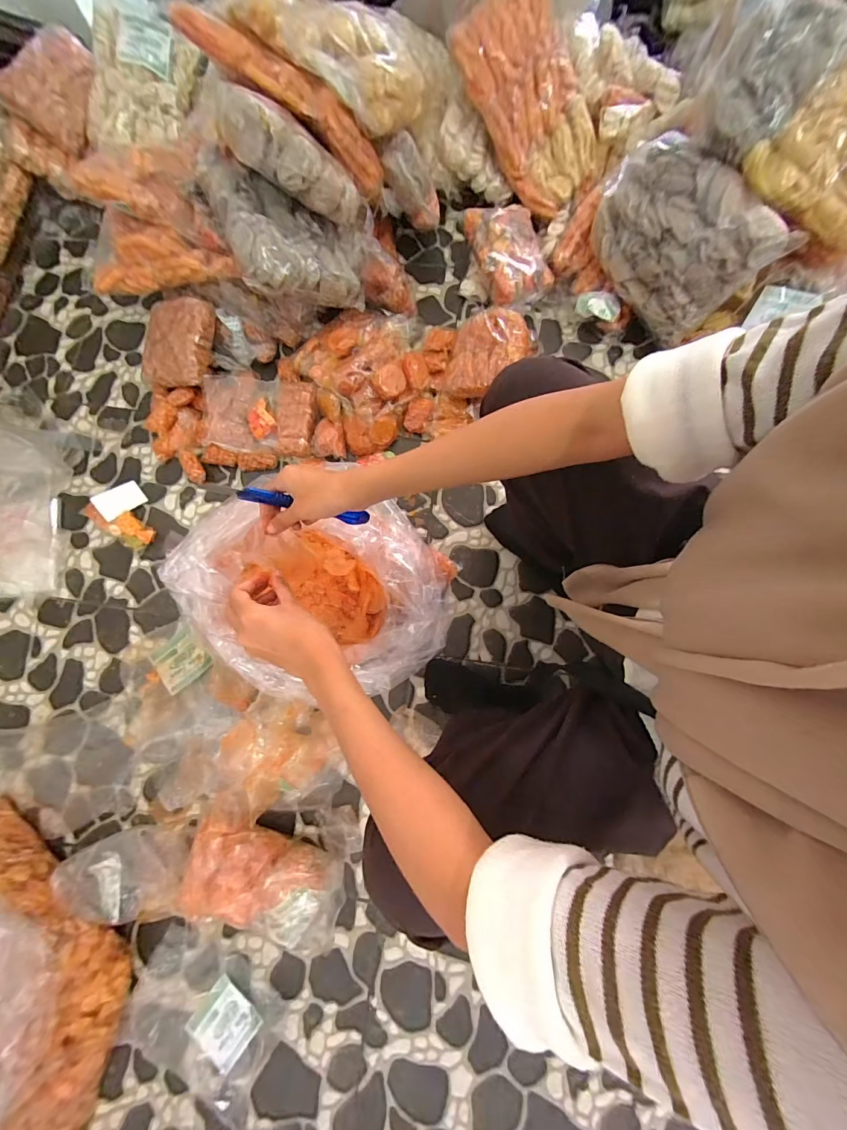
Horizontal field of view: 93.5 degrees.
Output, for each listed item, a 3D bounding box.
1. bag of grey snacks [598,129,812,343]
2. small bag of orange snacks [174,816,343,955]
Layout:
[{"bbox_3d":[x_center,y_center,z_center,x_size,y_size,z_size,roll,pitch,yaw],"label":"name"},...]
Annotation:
[{"bbox_3d":[0.407,-0.532,0.657,0.053,0.193,0.273,-36,85,-30],"label":"bag of grey snacks"},{"bbox_3d":[-0.239,0.474,0.608,0.234,0.095,0.127,18,82,6],"label":"small bag of orange snacks"}]

